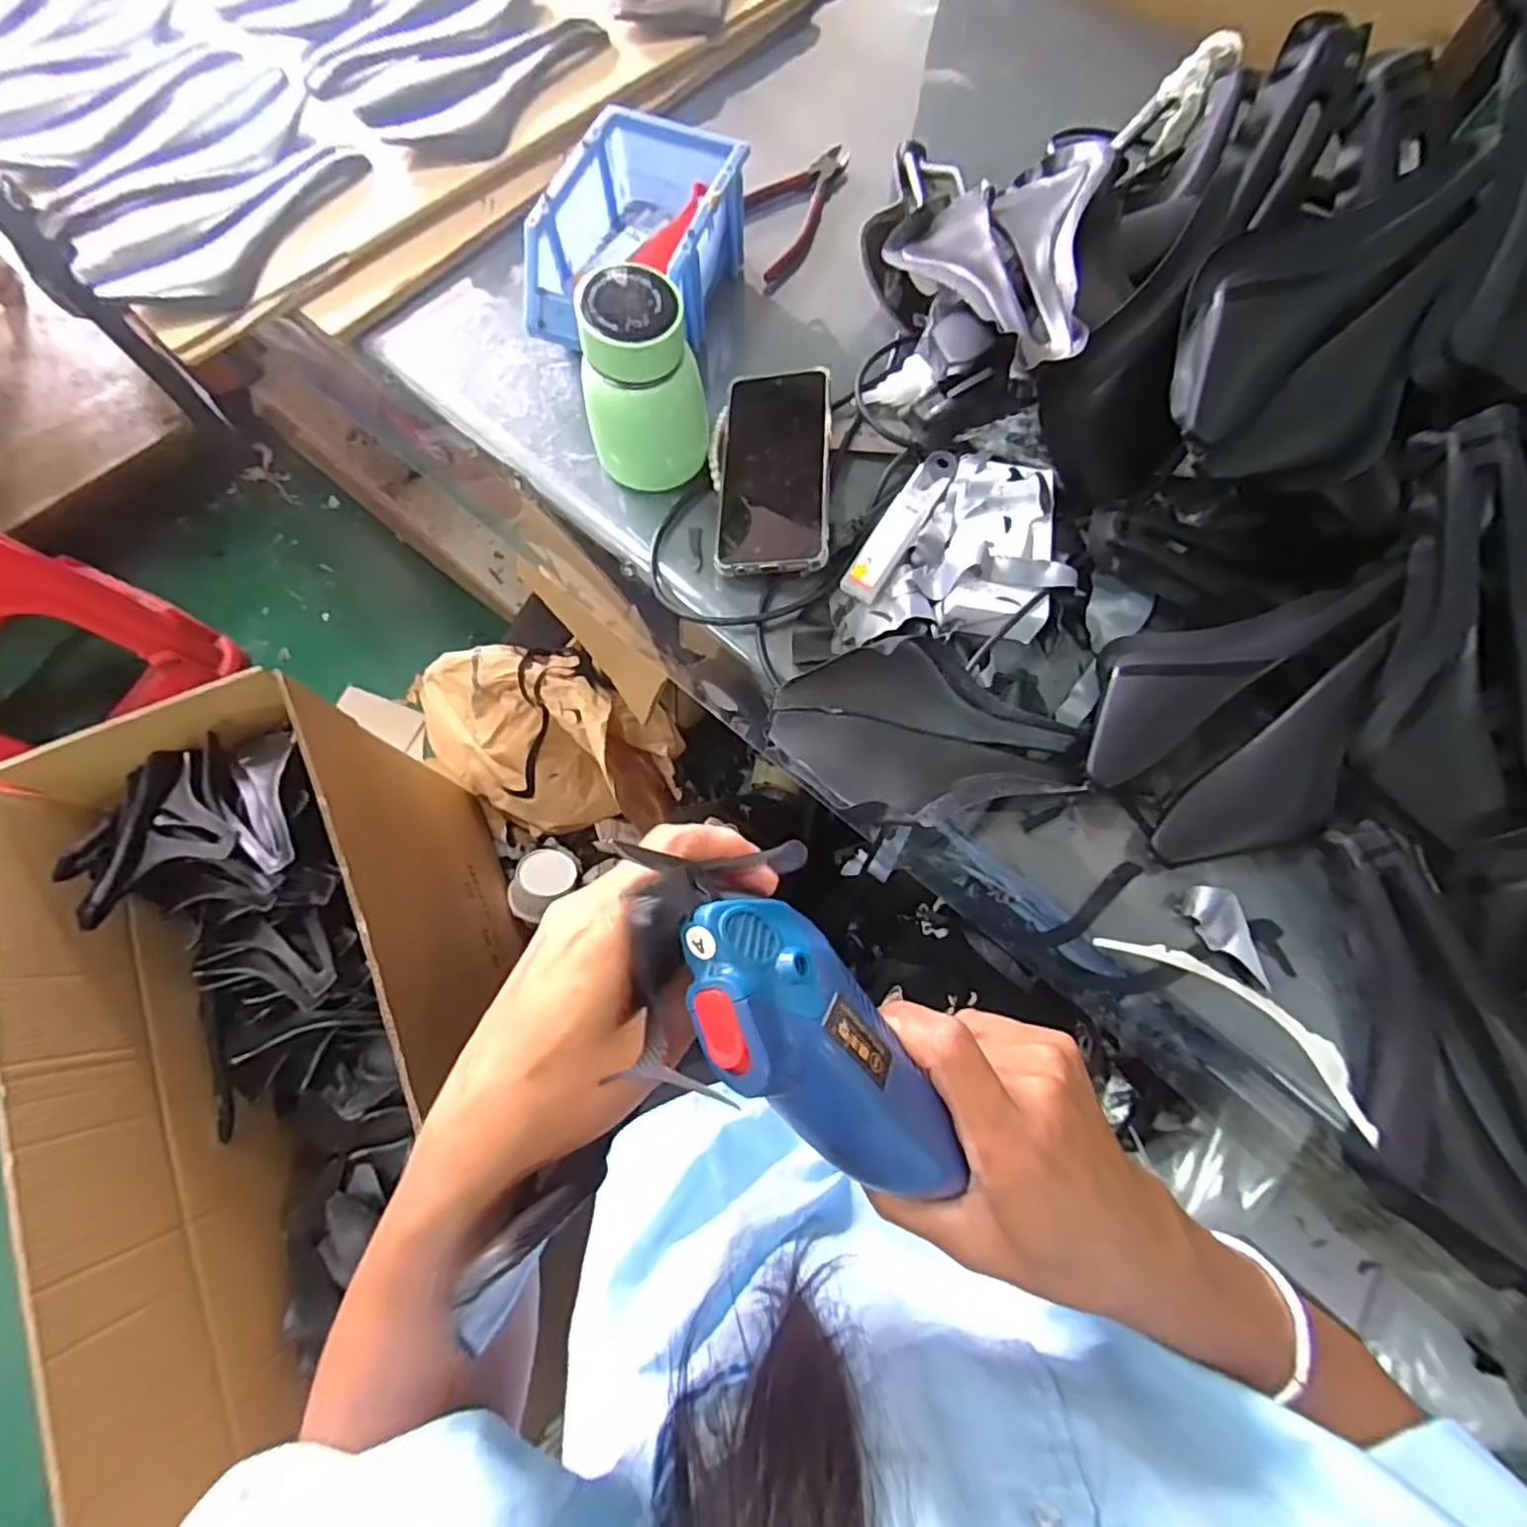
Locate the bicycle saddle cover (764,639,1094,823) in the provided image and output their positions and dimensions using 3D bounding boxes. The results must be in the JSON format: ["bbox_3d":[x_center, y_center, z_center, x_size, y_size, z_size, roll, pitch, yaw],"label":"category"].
[{"bbox_3d":[0.106,-0.014,0.405,0.172,0.060,0.100,-5,73,-3],"label":"bicycle saddle cover"}]

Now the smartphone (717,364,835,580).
[{"bbox_3d":[0.009,-0.209,0.473,0.076,0.007,0.168,-1,71,11],"label":"smartphone"}]

